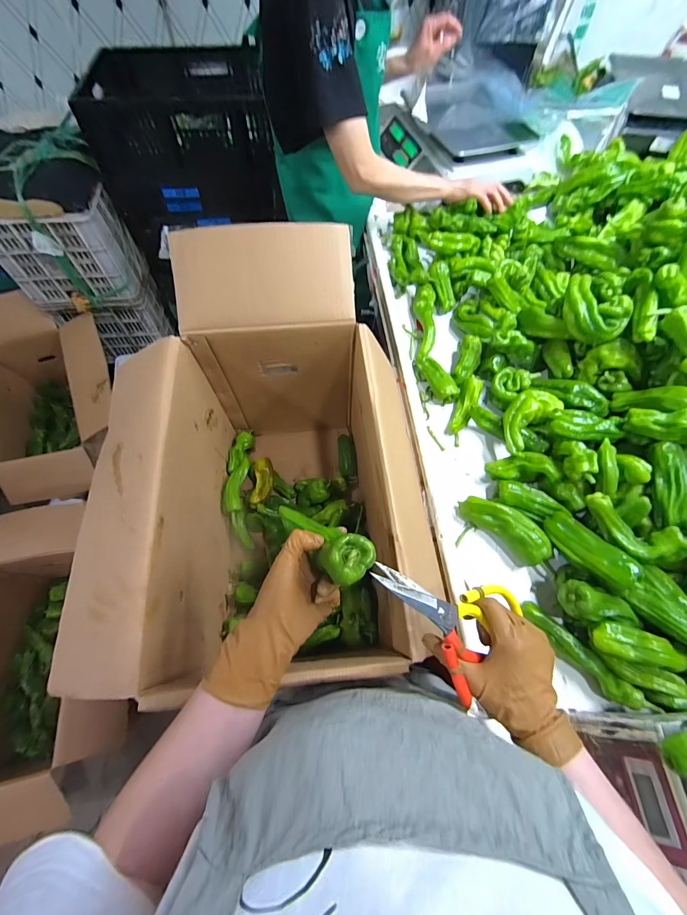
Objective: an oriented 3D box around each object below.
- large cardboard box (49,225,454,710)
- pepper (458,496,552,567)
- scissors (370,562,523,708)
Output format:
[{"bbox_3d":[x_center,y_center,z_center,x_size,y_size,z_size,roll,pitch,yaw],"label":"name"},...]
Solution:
[{"bbox_3d":[-0.116,0.019,0.618,0.495,0.418,0.600,-5,65,-4],"label":"large cardboard box"},{"bbox_3d":[0.250,0.105,0.558,0.135,0.043,0.053,41,71,16],"label":"pepper"},{"bbox_3d":[0.099,0.161,0.344,0.194,0.015,0.115,30,63,-25],"label":"scissors"}]

